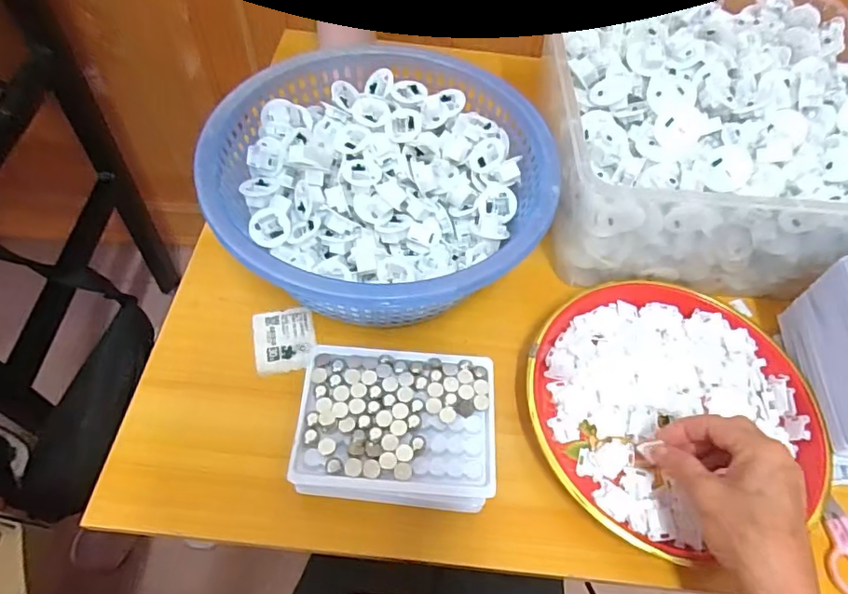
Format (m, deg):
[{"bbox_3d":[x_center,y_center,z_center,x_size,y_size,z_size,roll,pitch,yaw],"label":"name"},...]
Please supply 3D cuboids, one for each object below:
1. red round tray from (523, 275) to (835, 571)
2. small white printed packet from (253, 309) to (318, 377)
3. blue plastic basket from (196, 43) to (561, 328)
[{"bbox_3d":[0.187,0.080,0.420,0.212,0.024,0.205,1,57,-2],"label":"red round tray"},{"bbox_3d":[-0.114,0.035,0.447,0.048,0.006,0.057,-11,59,-10],"label":"small white printed packet"},{"bbox_3d":[-0.040,-0.097,0.472,0.263,0.105,0.252,1,57,-2],"label":"blue plastic basket"}]

